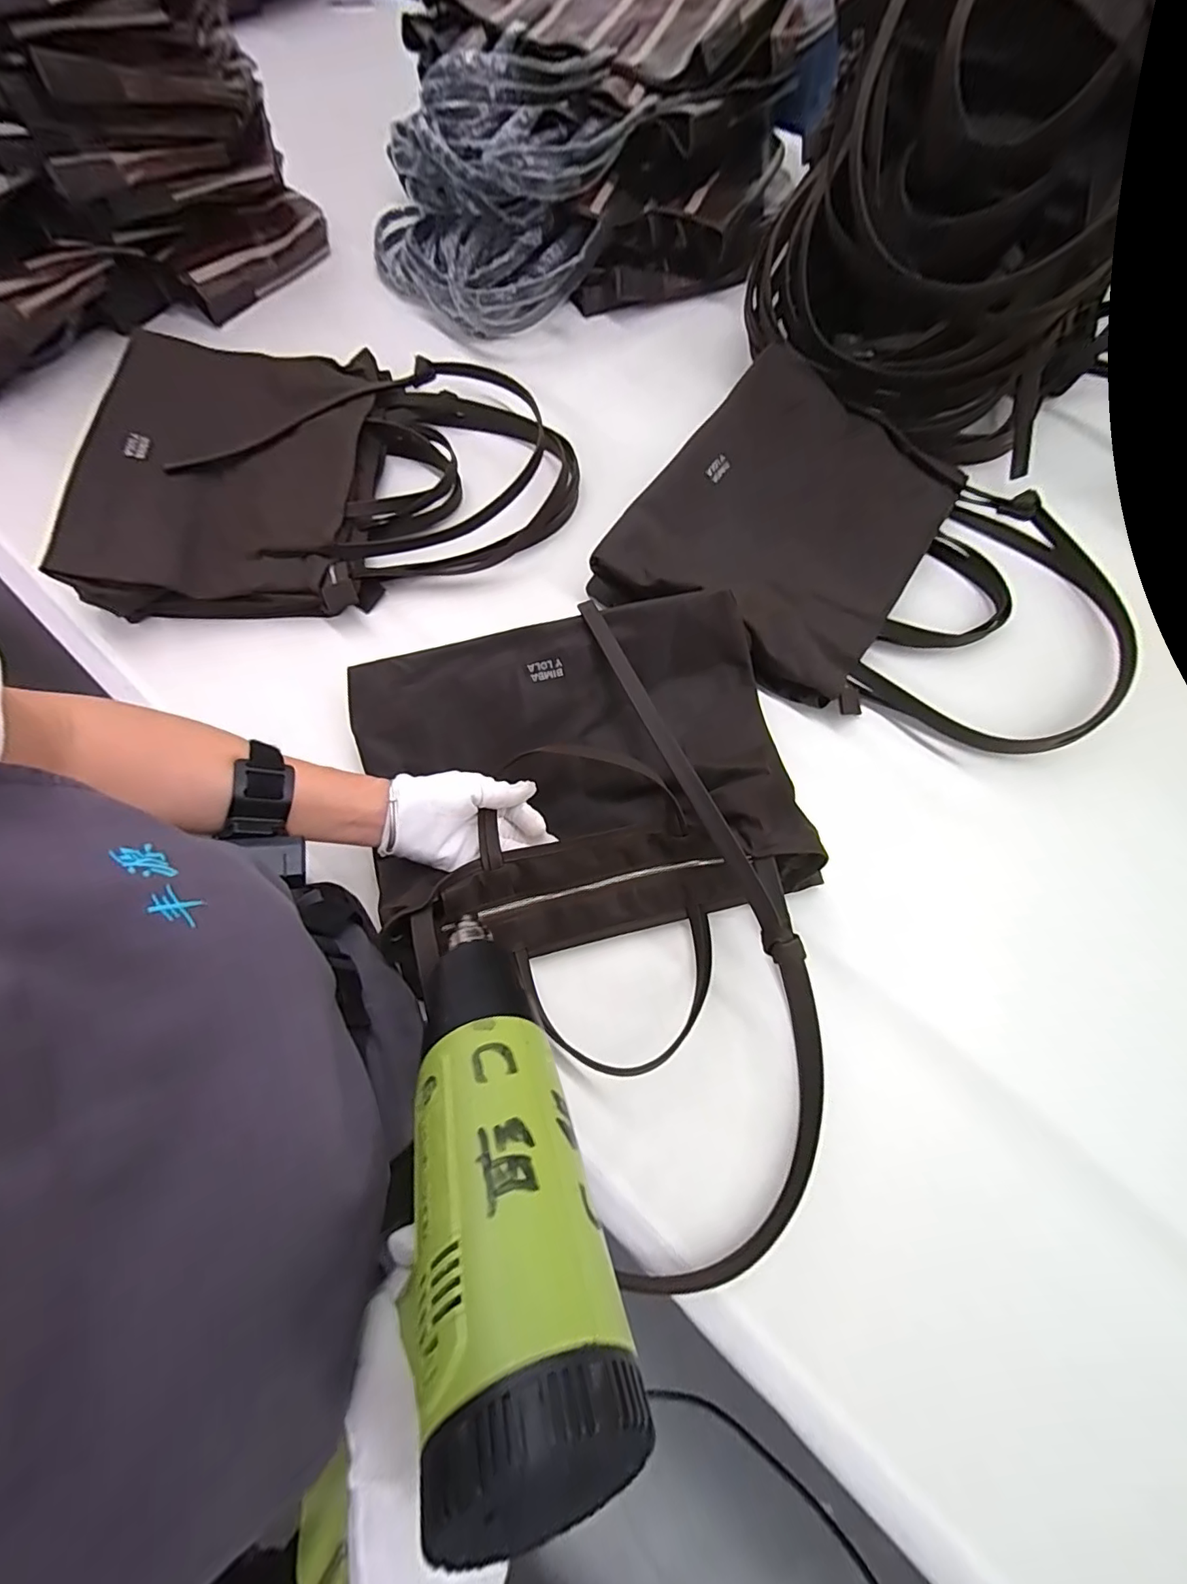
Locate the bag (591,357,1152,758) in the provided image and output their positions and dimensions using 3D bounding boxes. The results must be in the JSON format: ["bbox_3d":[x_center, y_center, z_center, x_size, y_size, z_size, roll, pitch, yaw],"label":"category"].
[{"bbox_3d":[0.299,-0.244,0.543,0.498,0.066,0.383,32,74,12],"label":"bag"}]

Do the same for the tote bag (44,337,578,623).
[{"bbox_3d":[-0.292,-0.385,0.598,0.517,0.082,0.374,-4,70,0],"label":"tote bag"}]

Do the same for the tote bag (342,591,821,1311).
[{"bbox_3d":[0.006,0.076,0.413,0.353,0.083,0.485,-13,70,-3],"label":"tote bag"}]

